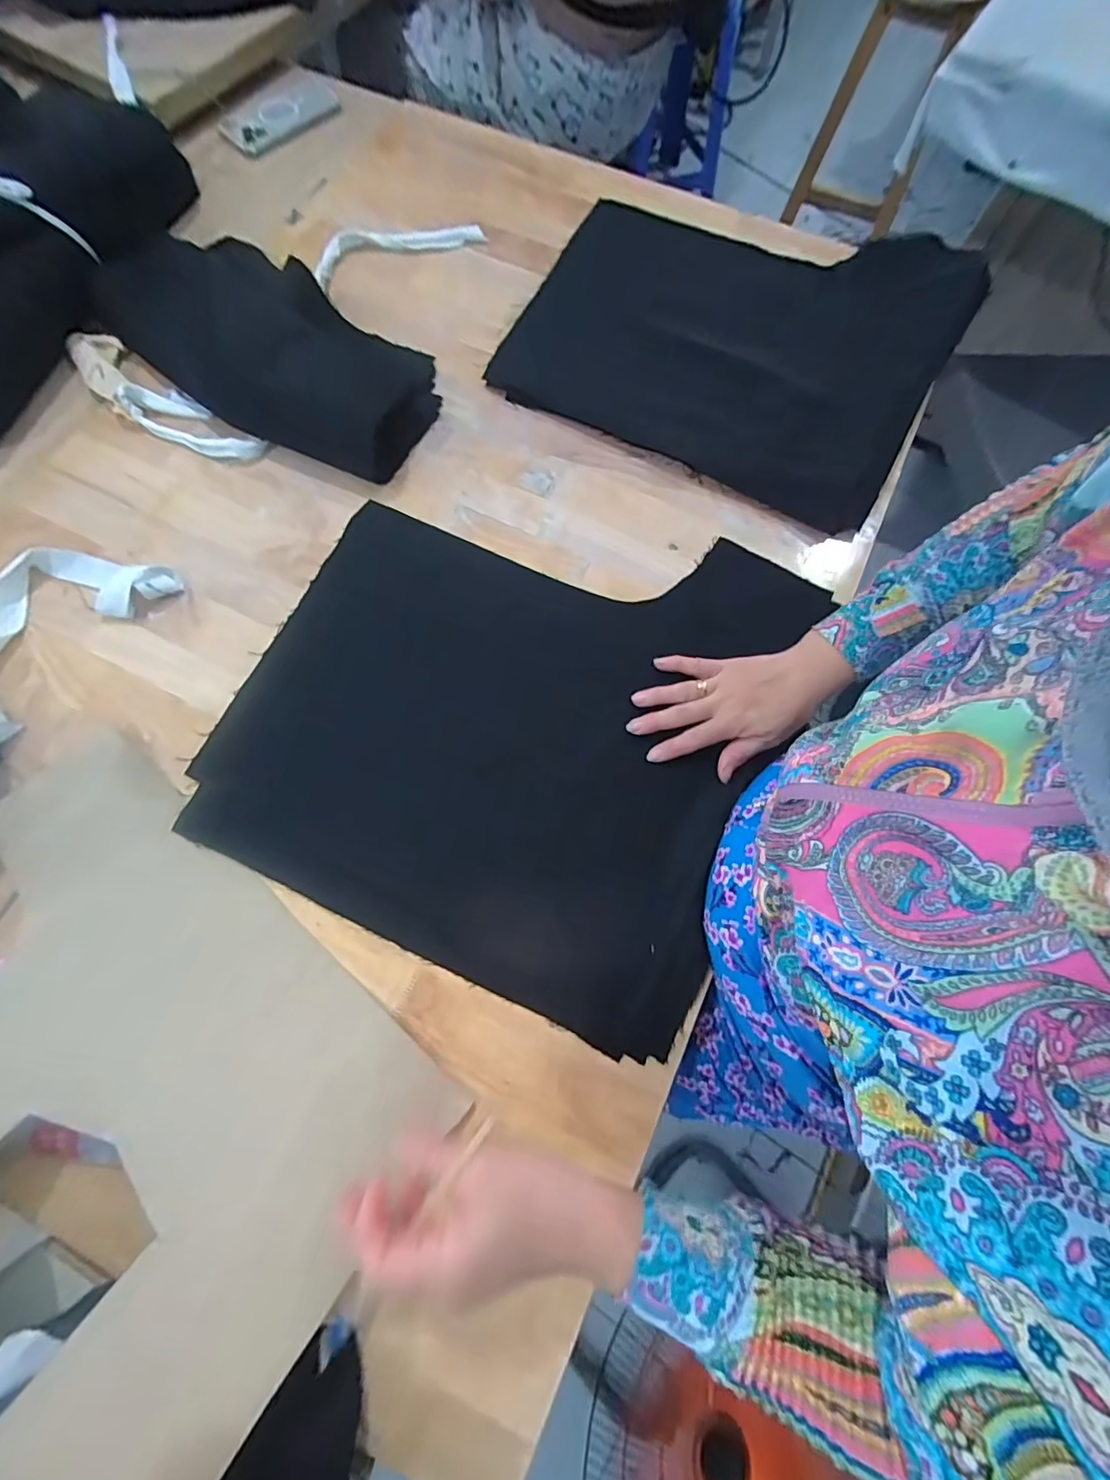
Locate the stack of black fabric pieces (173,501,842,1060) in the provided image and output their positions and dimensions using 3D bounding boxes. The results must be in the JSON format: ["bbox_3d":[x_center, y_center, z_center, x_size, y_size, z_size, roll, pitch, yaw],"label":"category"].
[{"bbox_3d":[-0.039,-0.038,0.467,0.443,0.019,0.438,24,74,6],"label":"stack of black fabric pieces"}]

